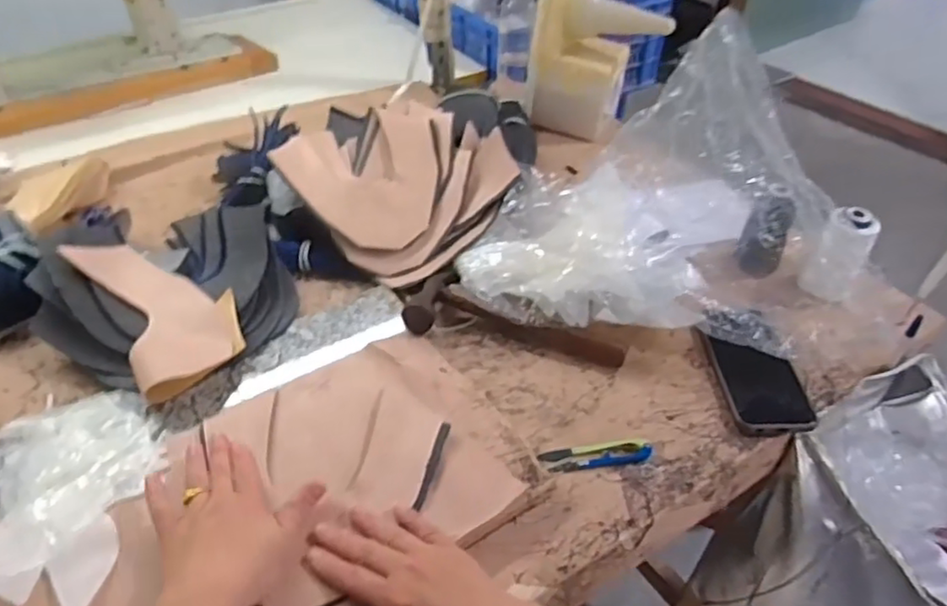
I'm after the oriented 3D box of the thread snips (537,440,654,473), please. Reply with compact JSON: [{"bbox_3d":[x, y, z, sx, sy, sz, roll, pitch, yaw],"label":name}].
[{"bbox_3d":[0.109,0.133,0.567,0.096,0.008,0.025,-5,43,-6],"label":"thread snips"}]

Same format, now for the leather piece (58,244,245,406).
[{"bbox_3d":[-0.307,0.001,0.622,0.107,0.025,0.181,-34,68,-32],"label":"leather piece"}]

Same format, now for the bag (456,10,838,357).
[{"bbox_3d":[0.171,-0.121,0.649,0.326,0.276,0.208,8,43,8],"label":"bag"}]

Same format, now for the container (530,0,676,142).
[{"bbox_3d":[0.177,-0.343,0.920,0.183,0.190,0.067,14,44,15],"label":"container"}]

